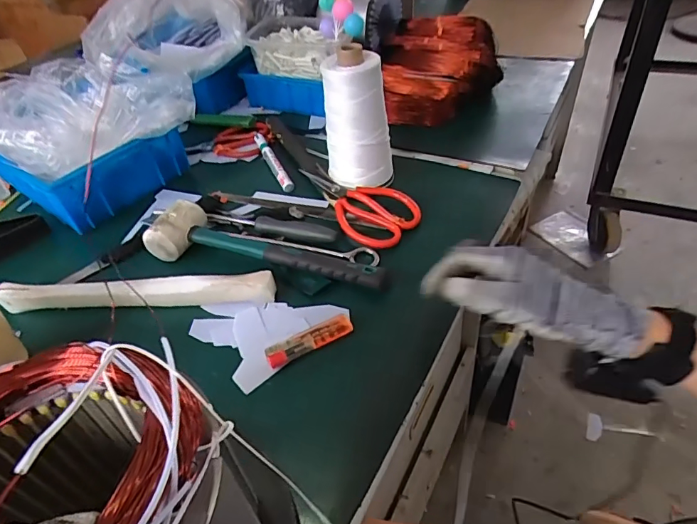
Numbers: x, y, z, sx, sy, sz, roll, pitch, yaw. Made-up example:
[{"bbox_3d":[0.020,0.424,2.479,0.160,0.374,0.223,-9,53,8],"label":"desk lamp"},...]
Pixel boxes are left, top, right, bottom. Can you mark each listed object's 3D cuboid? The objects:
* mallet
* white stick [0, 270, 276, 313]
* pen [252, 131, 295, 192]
[{"bbox_3d":[-0.096,-0.022,0.536,0.288,0.041,0.067,7,44,15],"label":"mallet"},{"bbox_3d":[-0.227,0.033,0.503,0.297,0.029,0.020,-3,42,5],"label":"white stick"},{"bbox_3d":[-0.112,-0.148,0.687,0.015,0.017,0.148,-21,44,-14],"label":"pen"}]

